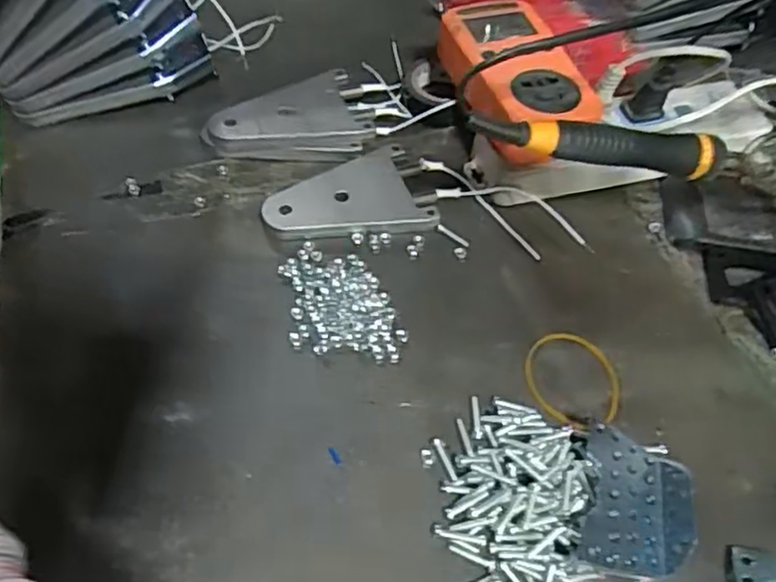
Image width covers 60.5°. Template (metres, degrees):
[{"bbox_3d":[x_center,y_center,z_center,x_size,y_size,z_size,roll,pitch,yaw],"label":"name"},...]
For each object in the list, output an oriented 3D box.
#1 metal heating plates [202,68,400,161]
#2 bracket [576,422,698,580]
[{"bbox_3d":[-0.056,-0.114,0.451,0.123,0.017,0.069,-27,61,-21],"label":"metal heating plates"},{"bbox_3d":[0.119,0.104,0.315,0.057,0.020,0.066,14,56,6],"label":"bracket"}]

